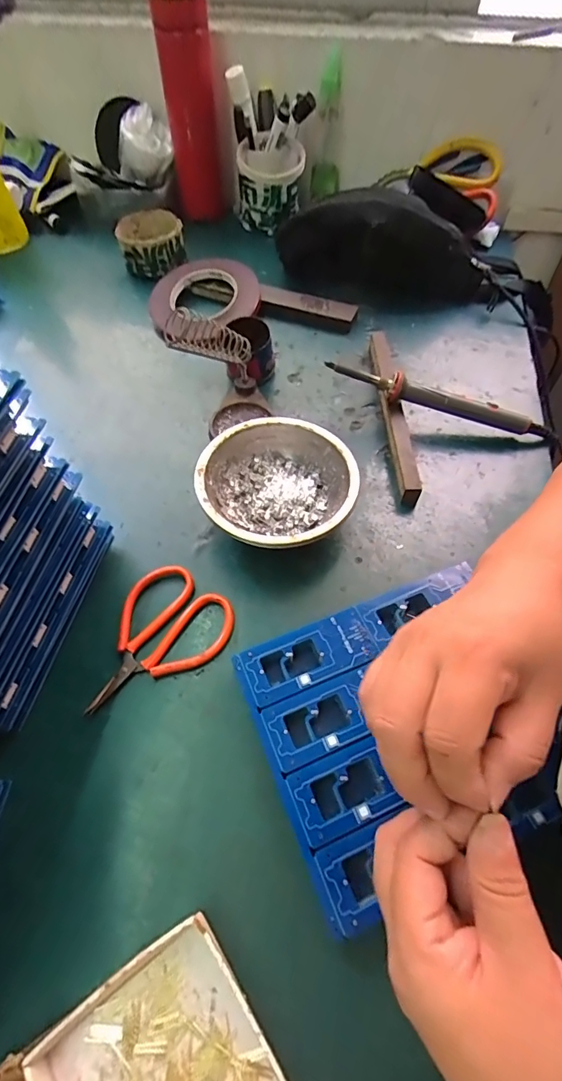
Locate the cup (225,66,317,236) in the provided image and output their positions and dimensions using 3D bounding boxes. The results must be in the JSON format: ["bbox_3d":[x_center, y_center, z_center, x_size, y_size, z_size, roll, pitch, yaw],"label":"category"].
[{"bbox_3d":[-0.015,-0.503,0.601,0.096,0.152,0.100,2,56,-2],"label":"cup"}]

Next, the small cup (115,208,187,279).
[{"bbox_3d":[-0.167,-0.385,0.598,0.081,0.058,0.080,0,58,0],"label":"small cup"}]

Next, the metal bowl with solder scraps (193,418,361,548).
[{"bbox_3d":[-0.003,-0.041,0.388,0.127,0.045,0.126,0,58,0],"label":"metal bowl with solder scraps"}]

